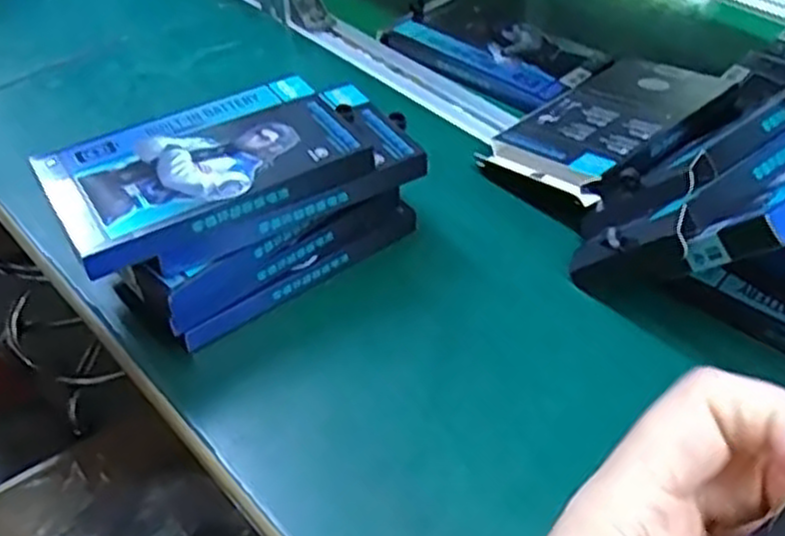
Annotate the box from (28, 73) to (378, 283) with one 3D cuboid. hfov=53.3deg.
[{"bbox_3d":[-0.101,-0.059,0.436,0.167,0.021,0.089,-23,49,-23],"label":"box"}]

